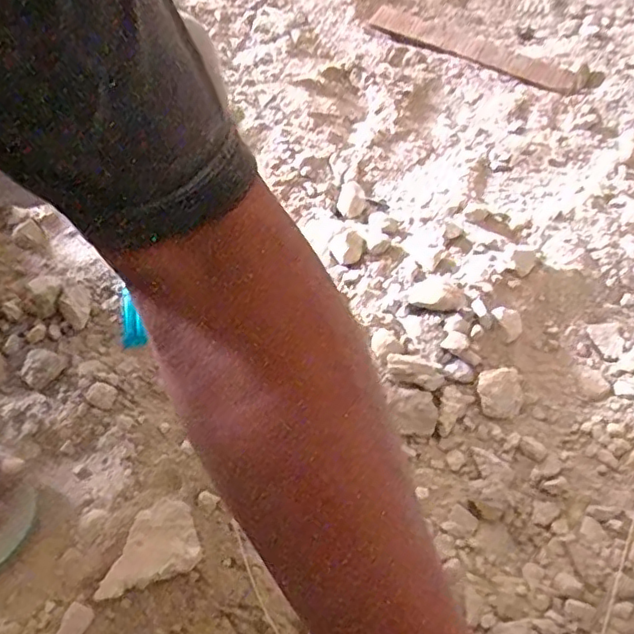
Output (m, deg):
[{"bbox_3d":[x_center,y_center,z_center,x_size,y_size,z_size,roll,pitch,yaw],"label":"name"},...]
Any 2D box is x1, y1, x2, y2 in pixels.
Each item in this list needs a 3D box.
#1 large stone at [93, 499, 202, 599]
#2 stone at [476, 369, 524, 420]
[{"bbox_3d":[-0.127,0.170,0.445,0.072,0.017,0.056,-13,59,-12],"label":"large stone"},{"bbox_3d":[0.160,0.065,0.512,0.041,0.024,0.038,1,57,-3],"label":"stone"}]

